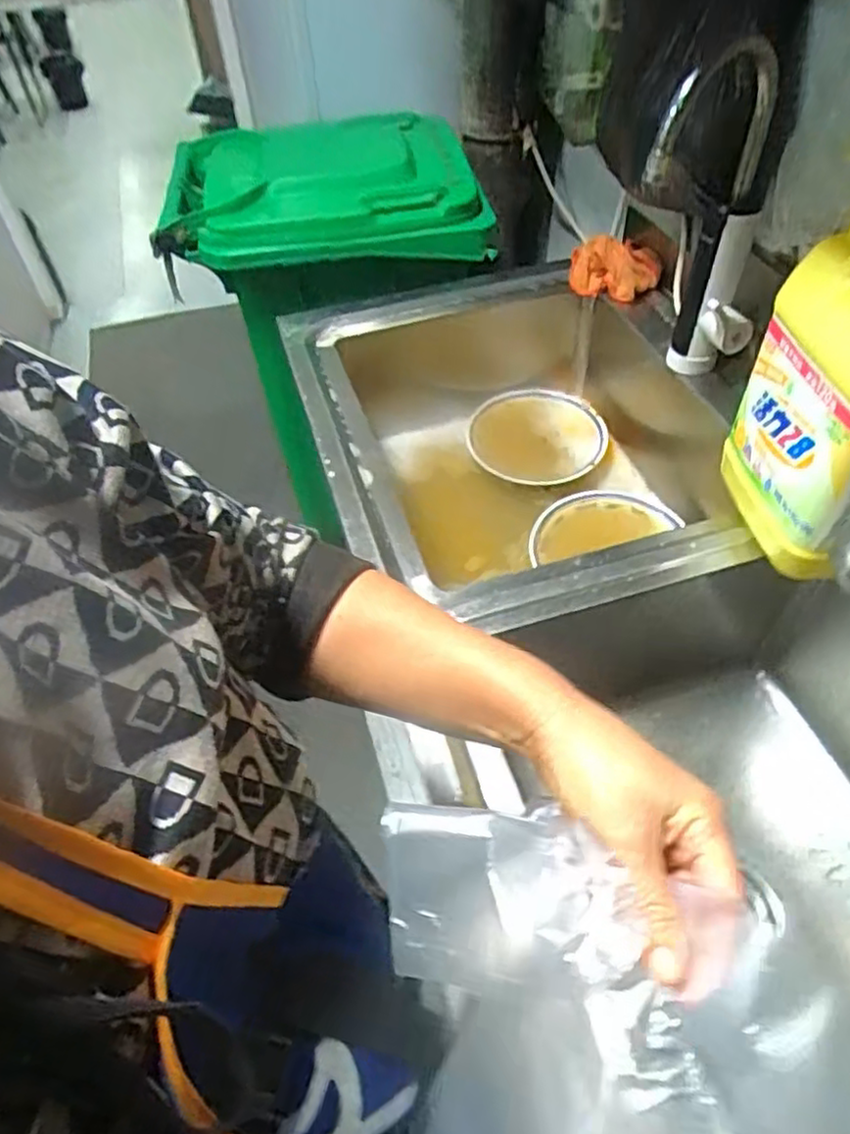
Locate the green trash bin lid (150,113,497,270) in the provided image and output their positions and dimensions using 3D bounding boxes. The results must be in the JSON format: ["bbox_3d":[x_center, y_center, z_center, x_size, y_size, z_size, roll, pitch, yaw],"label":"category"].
[{"bbox_3d":[-0.163,-0.604,1.096,0.492,0.091,0.368,-6,50,-2],"label":"green trash bin lid"}]

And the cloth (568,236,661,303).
[{"bbox_3d":[0.278,-0.435,1.015,0.119,0.066,0.082,36,60,28],"label":"cloth"}]

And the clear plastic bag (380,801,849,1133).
[{"bbox_3d":[0.069,0.207,0.283,0.183,0.032,0.201,-13,68,27],"label":"clear plastic bag"}]

